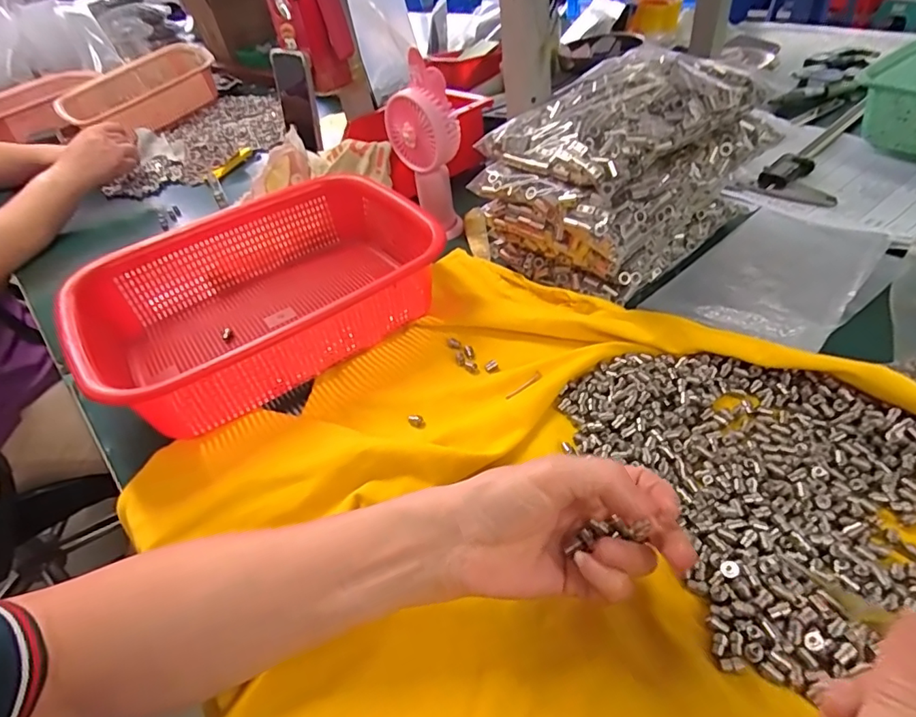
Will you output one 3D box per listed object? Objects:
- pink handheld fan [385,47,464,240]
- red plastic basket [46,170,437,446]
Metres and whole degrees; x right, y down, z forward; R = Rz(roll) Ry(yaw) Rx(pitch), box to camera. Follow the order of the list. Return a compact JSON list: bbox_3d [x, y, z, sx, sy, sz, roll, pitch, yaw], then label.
[{"bbox_3d":[-0.034,-0.209,0.520,0.078,0.160,0.036,18,50,26],"label":"pink handheld fan"},{"bbox_3d":[-0.160,-0.064,0.446,0.259,0.072,0.212,-30,47,-19],"label":"red plastic basket"}]

